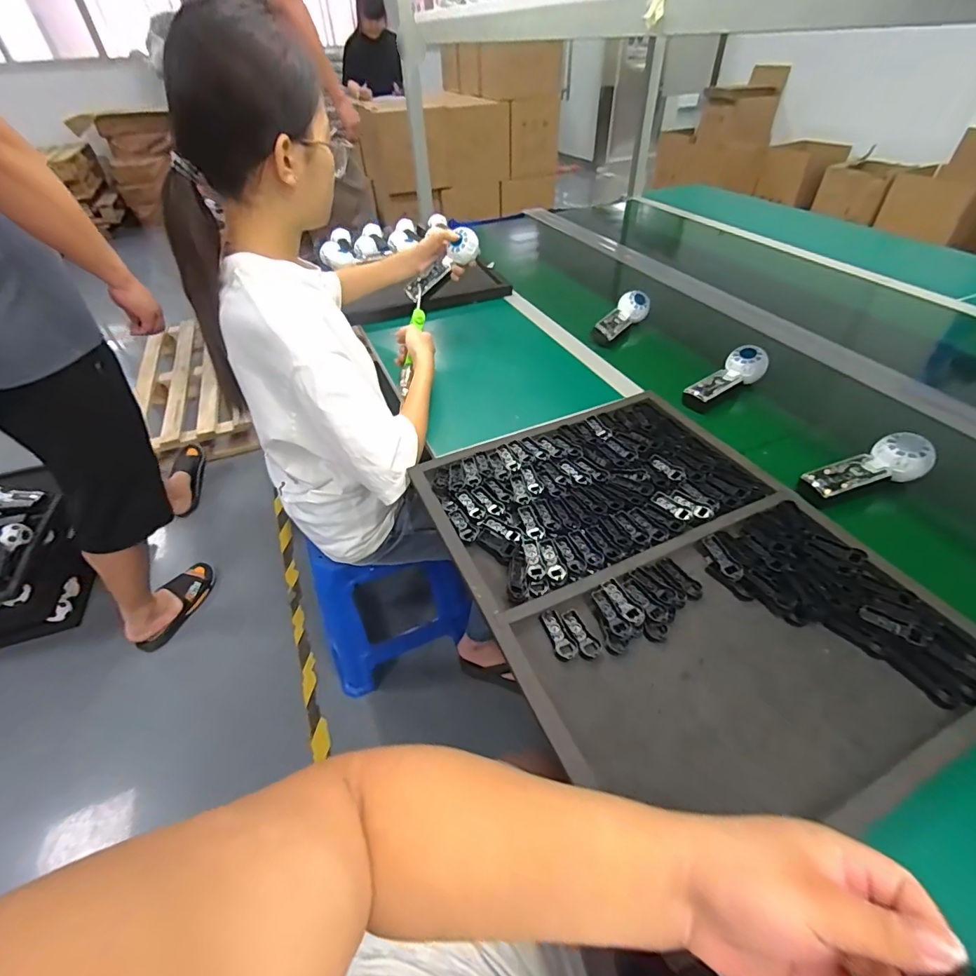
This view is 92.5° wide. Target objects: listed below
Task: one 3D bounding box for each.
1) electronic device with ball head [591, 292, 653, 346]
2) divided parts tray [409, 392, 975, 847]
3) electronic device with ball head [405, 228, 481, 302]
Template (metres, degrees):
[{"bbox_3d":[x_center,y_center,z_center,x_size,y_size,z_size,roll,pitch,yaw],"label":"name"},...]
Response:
[{"bbox_3d":[0.269,-0.345,0.951,0.057,0.055,0.167,27,51,28],"label":"electronic device with ball head"},{"bbox_3d":[0.191,0.084,0.546,0.411,0.034,0.546,-20,46,-17],"label":"divided parts tray"},{"bbox_3d":[-0.089,-0.425,0.908,0.173,0.053,0.060,-33,43,14],"label":"electronic device with ball head"}]

